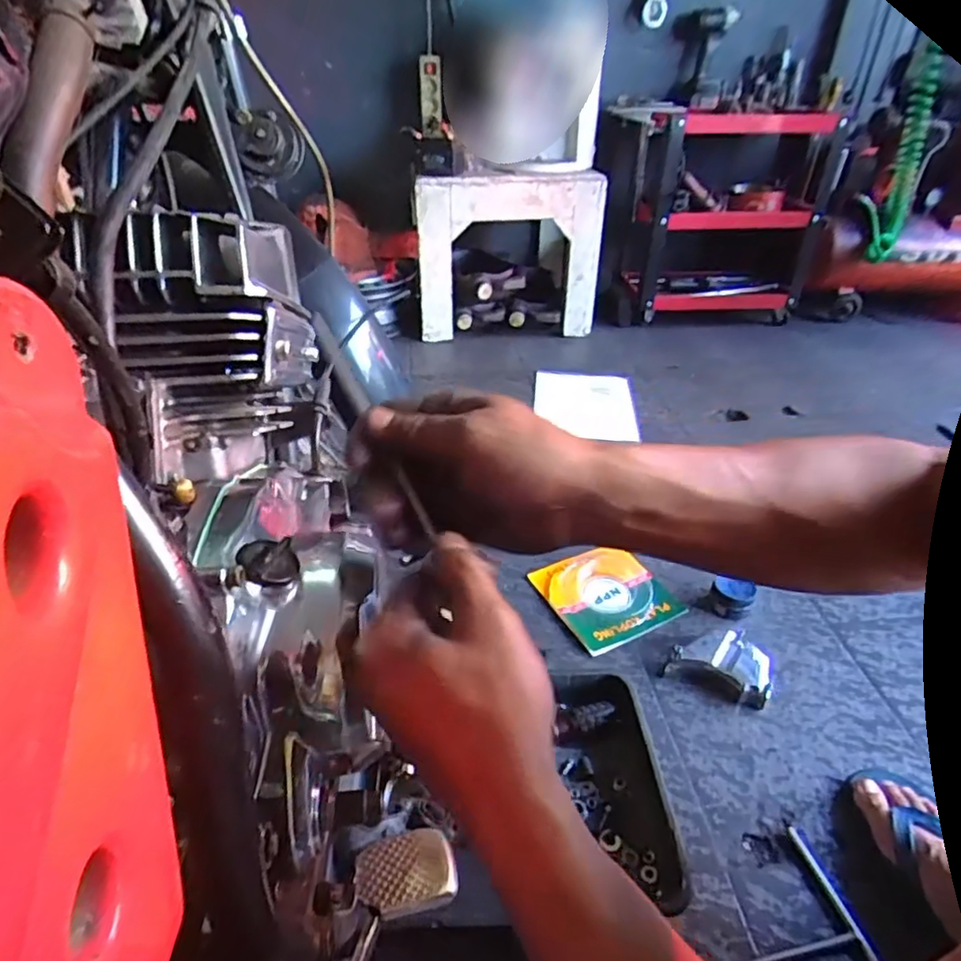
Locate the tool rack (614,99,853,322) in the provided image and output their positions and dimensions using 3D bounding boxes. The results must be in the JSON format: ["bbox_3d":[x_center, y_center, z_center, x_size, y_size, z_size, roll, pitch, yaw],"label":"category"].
[{"bbox_3d":[0.687,-0.758,1.711,0.545,0.509,0.260,-4,36,-7],"label":"tool rack"}]

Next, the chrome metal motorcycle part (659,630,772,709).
[{"bbox_3d":[0.326,0.239,0.814,0.126,0.043,0.105,20,39,24],"label":"chrome metal motorcycle part"}]

